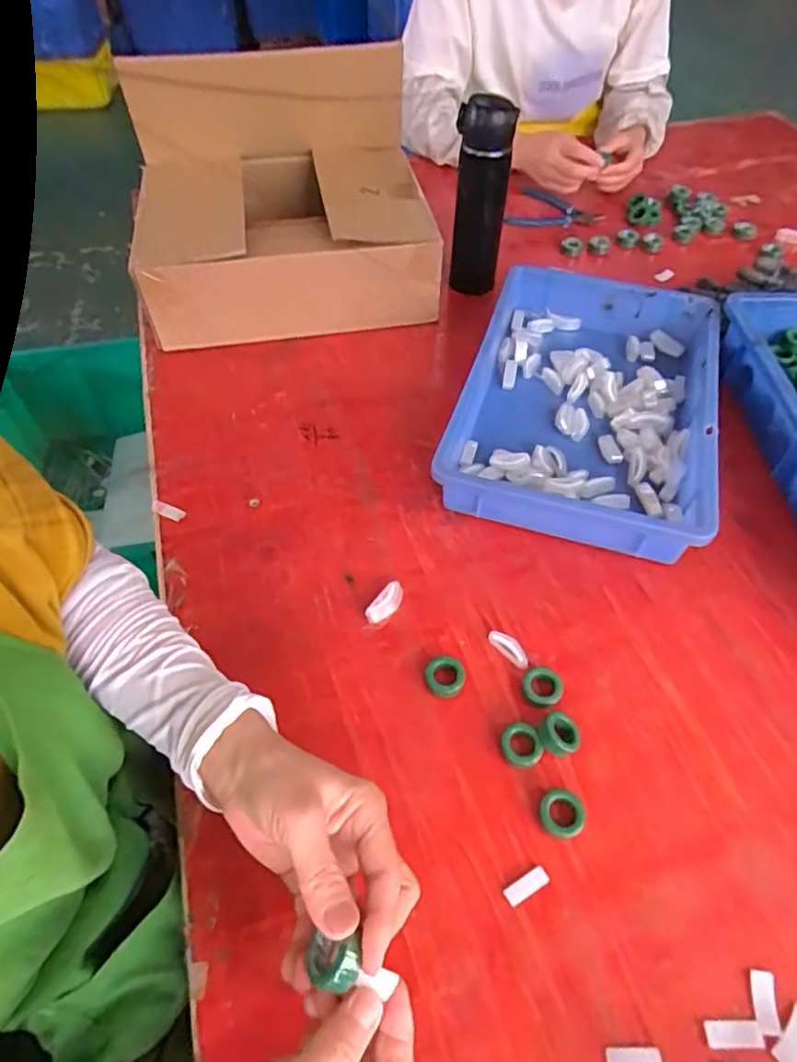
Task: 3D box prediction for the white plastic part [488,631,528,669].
[{"bbox_3d":[0.090,0.095,0.497,0.037,0.011,0.012,38,61,24],"label":"white plastic part"}]

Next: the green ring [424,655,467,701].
[{"bbox_3d":[0.037,0.115,0.485,0.032,0.010,0.032,1,53,-1],"label":"green ring"}]

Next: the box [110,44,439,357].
[{"bbox_3d":[-0.146,-0.415,0.753,0.331,0.213,0.308,-9,53,-8],"label":"box"}]

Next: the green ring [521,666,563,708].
[{"bbox_3d":[0.112,0.123,0.480,0.031,0.015,0.031,1,53,-1],"label":"green ring"}]

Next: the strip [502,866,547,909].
[{"bbox_3d":[0.084,0.232,0.401,0.031,0.004,0.012,-27,58,-20],"label":"strip"}]

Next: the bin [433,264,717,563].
[{"bbox_3d":[0.202,-0.142,0.653,0.245,0.063,0.370,15,54,10],"label":"bin"}]

